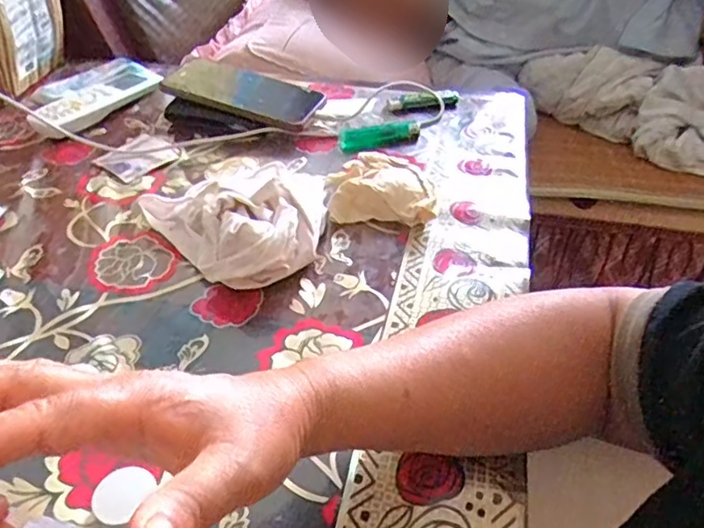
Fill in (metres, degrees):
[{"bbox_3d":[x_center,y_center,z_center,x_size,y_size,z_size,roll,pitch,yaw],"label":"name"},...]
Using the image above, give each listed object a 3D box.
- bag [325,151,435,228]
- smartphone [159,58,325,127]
[{"bbox_3d":[0.026,-0.072,0.541,0.092,0.028,0.086,4,42,4],"label":"bag"},{"bbox_3d":[-0.121,-0.192,0.653,0.170,0.012,0.083,18,49,7],"label":"smartphone"}]

